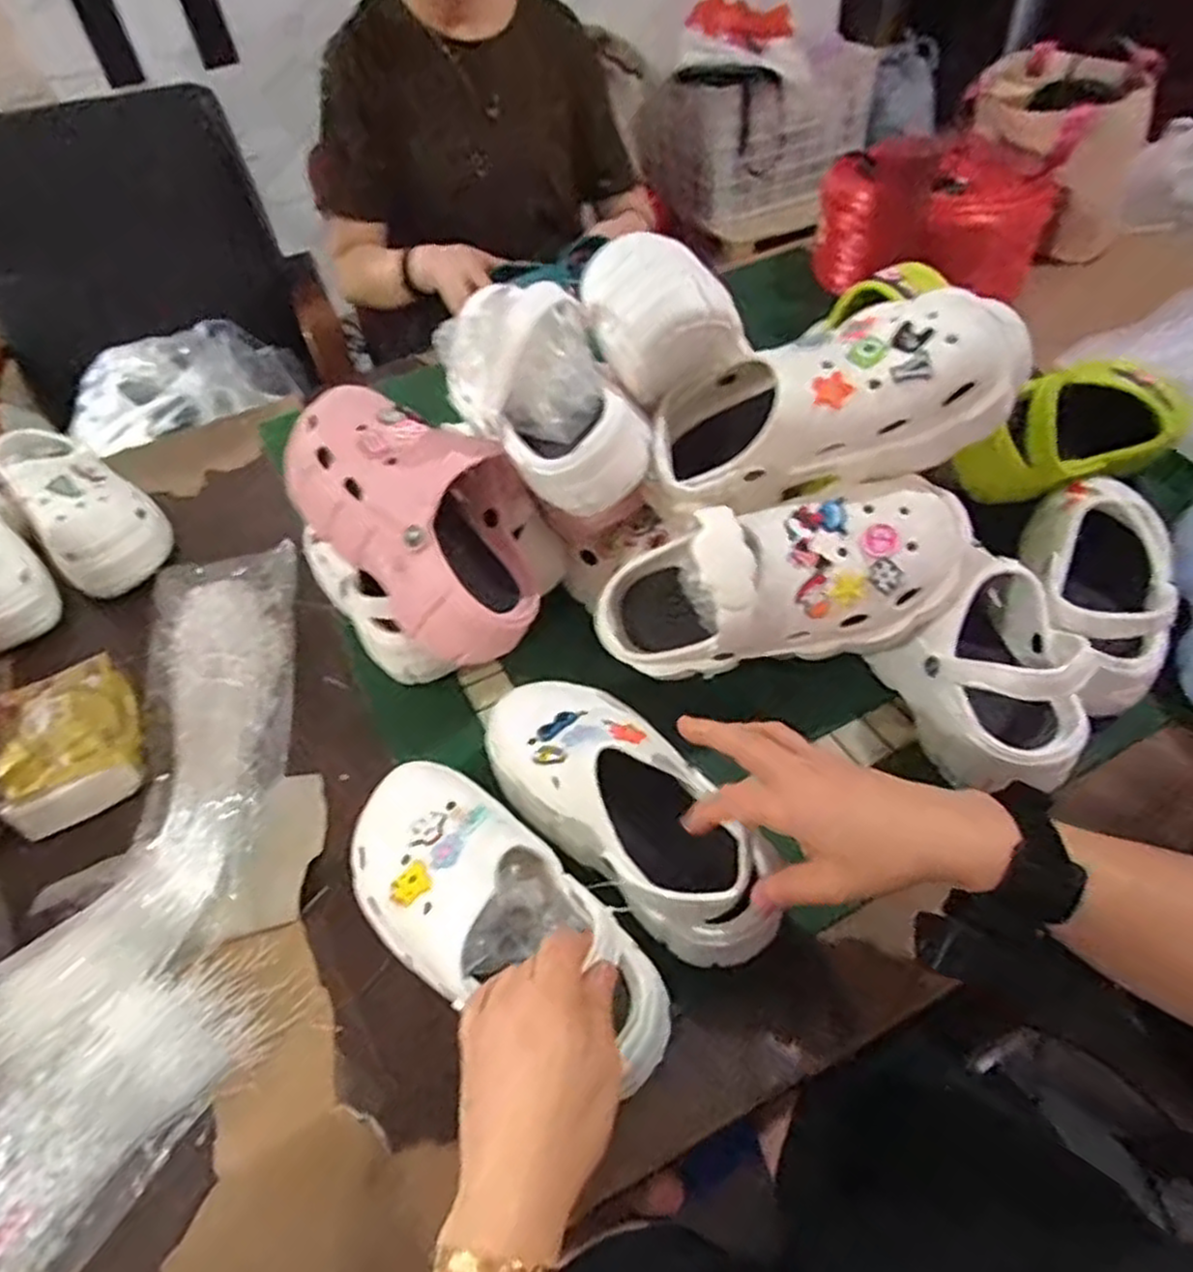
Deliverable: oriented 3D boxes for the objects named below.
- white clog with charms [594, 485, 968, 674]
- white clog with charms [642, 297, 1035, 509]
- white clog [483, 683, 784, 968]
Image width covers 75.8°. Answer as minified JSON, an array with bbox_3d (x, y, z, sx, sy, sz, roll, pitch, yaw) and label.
[{"bbox_3d":[0.136,-0.040,0.559,0.267,0.113,0.087,-10,49,-3],"label":"white clog with charms"},{"bbox_3d":[0.163,-0.166,0.544,0.258,0.090,0.107,-11,45,25],"label":"white clog with charms"},{"bbox_3d":[0.019,0.108,0.522,0.100,0.078,0.239,-33,56,-22],"label":"white clog"}]

